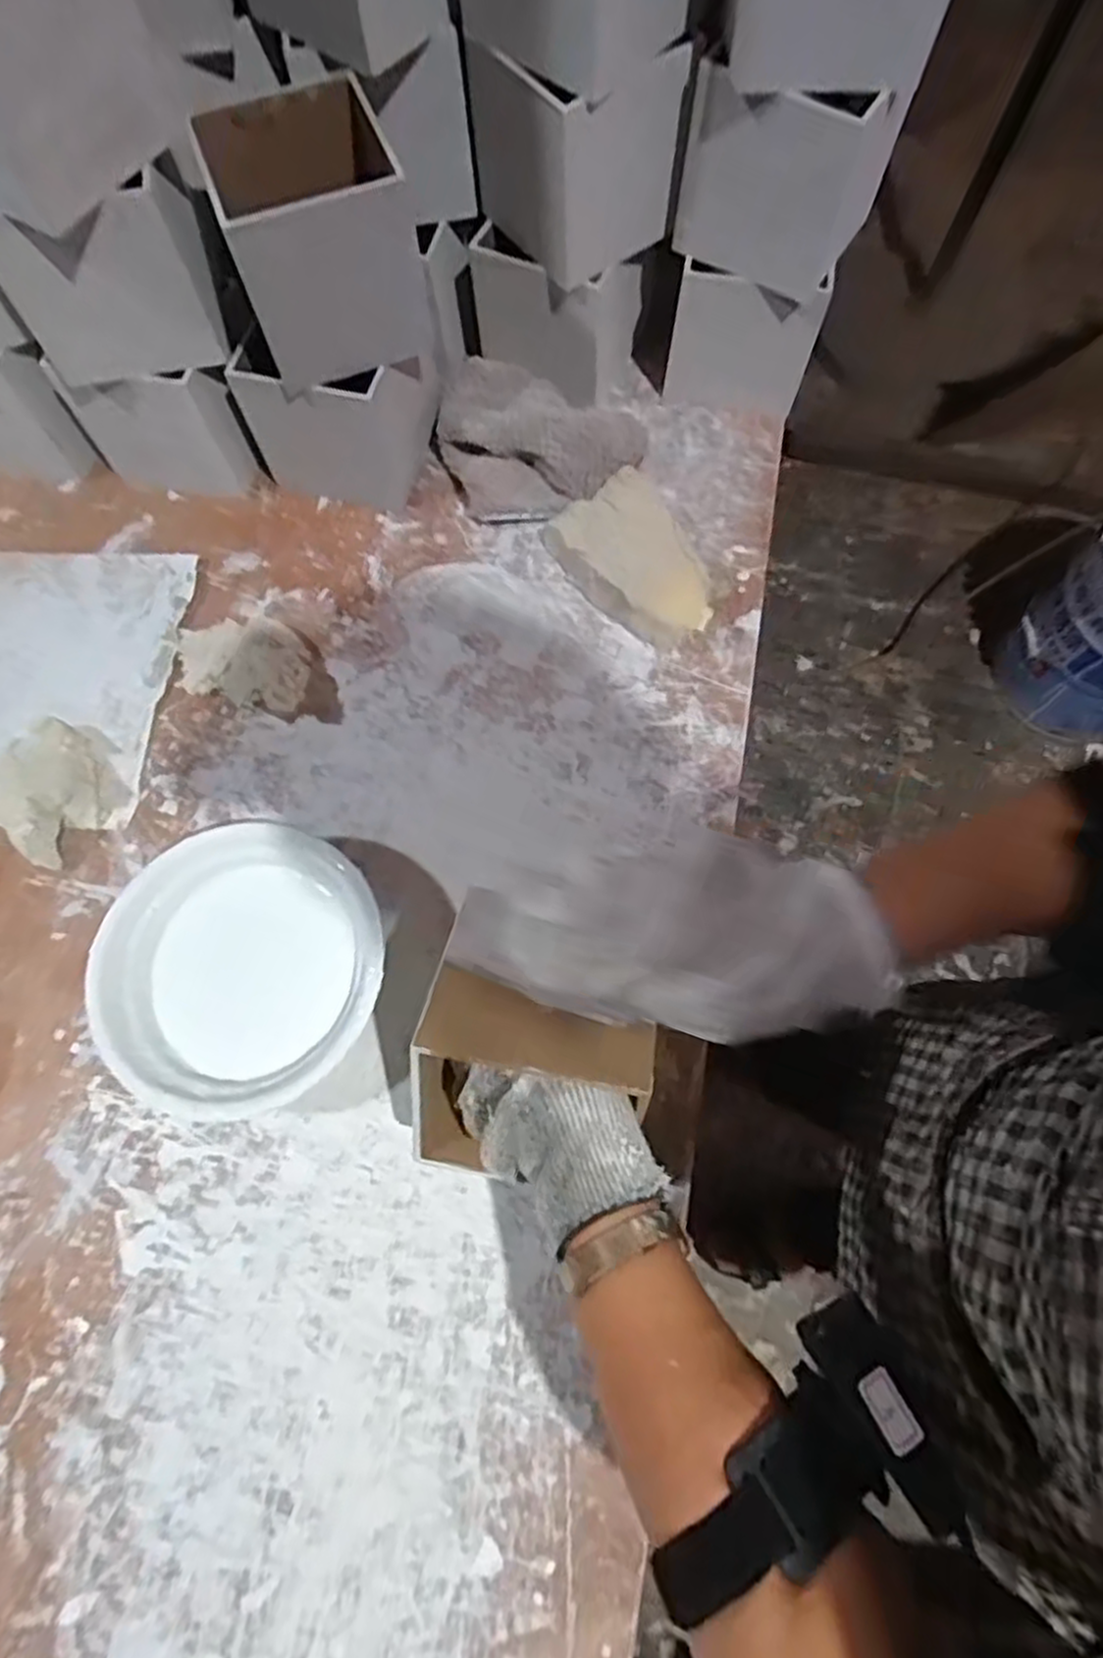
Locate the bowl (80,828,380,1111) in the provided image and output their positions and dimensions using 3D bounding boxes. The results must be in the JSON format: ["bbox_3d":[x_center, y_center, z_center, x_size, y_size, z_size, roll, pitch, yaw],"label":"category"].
[{"bbox_3d":[-0.191,0.086,0.472,0.171,0.057,0.166,0,71,1],"label":"bowl"}]

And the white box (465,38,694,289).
[{"bbox_3d":[0.017,-0.468,0.511,0.095,0.100,0.112,-34,74,-10],"label":"white box"}]

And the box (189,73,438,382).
[{"bbox_3d":[-0.151,-0.387,0.491,0.112,0.107,0.118,-19,72,-5],"label":"box"}]

